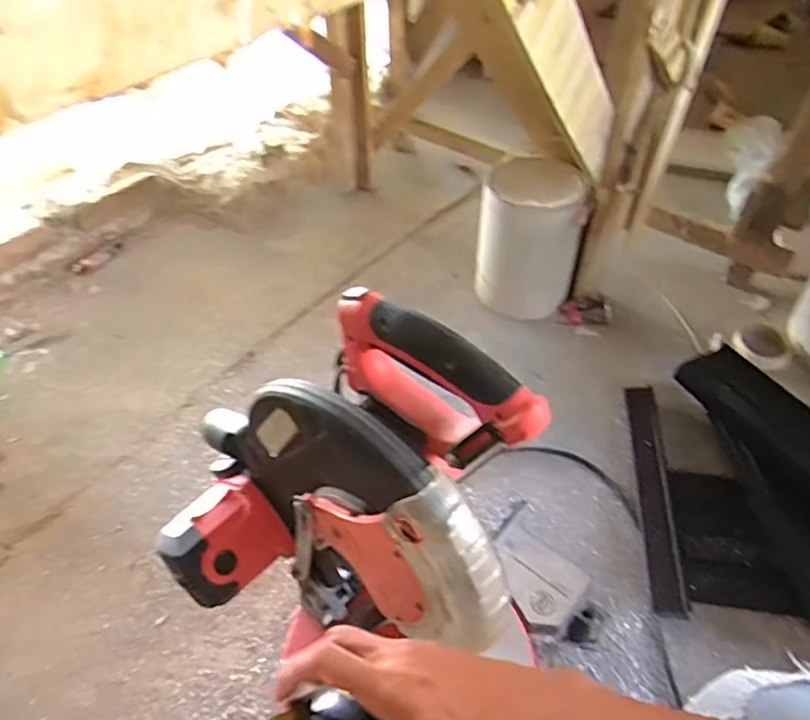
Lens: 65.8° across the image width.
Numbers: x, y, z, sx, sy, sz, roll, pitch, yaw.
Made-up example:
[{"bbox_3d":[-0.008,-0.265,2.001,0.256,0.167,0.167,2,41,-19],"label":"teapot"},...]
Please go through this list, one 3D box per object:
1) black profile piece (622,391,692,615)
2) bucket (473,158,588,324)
[{"bbox_3d":[0.362,0.181,0.904,0.050,0.027,0.378,7,47,5],"label":"black profile piece"},{"bbox_3d":[0.218,-0.205,1.110,0.174,0.231,0.144,12,47,9],"label":"bucket"}]

